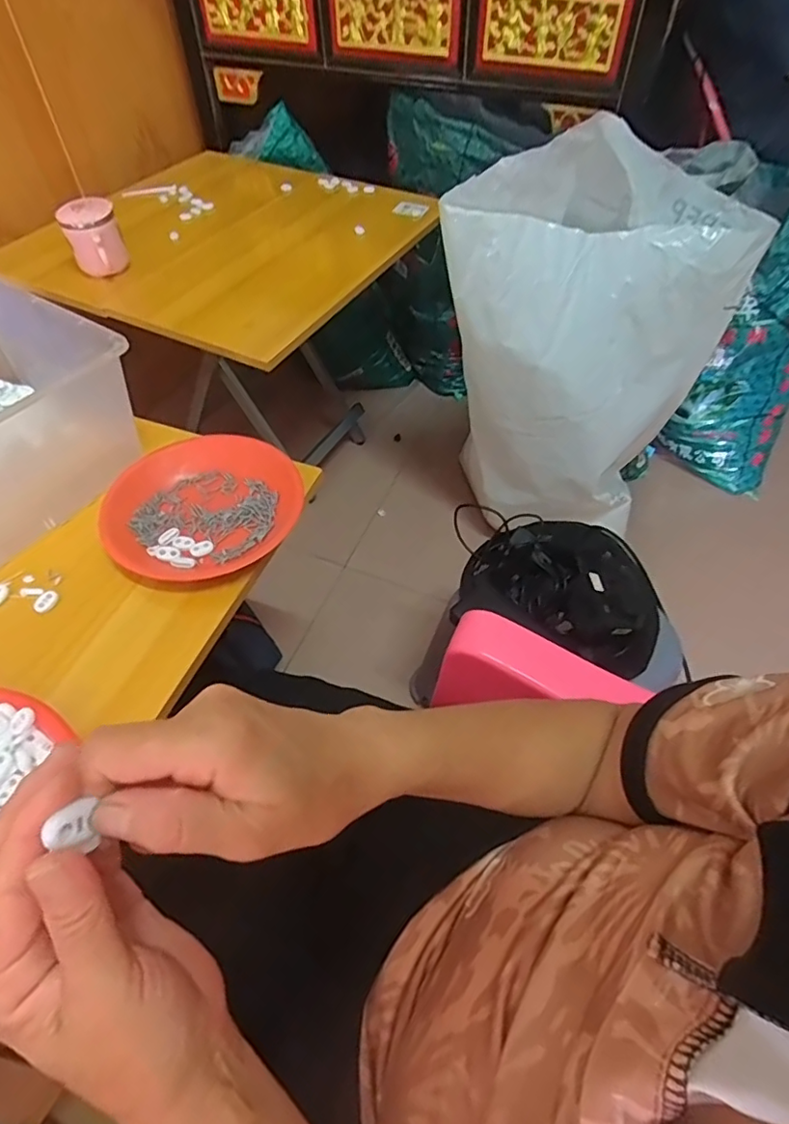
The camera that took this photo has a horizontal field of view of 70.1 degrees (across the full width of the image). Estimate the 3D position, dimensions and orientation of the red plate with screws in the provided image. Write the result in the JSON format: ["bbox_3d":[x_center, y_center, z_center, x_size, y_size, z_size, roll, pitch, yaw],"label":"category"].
[{"bbox_3d":[-0.199,-0.059,0.579,0.189,0.035,0.179,0,54,0],"label":"red plate with screws"}]

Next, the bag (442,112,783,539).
[{"bbox_3d":[0.295,-0.349,0.947,0.407,0.534,0.238,22,57,15],"label":"bag"}]

